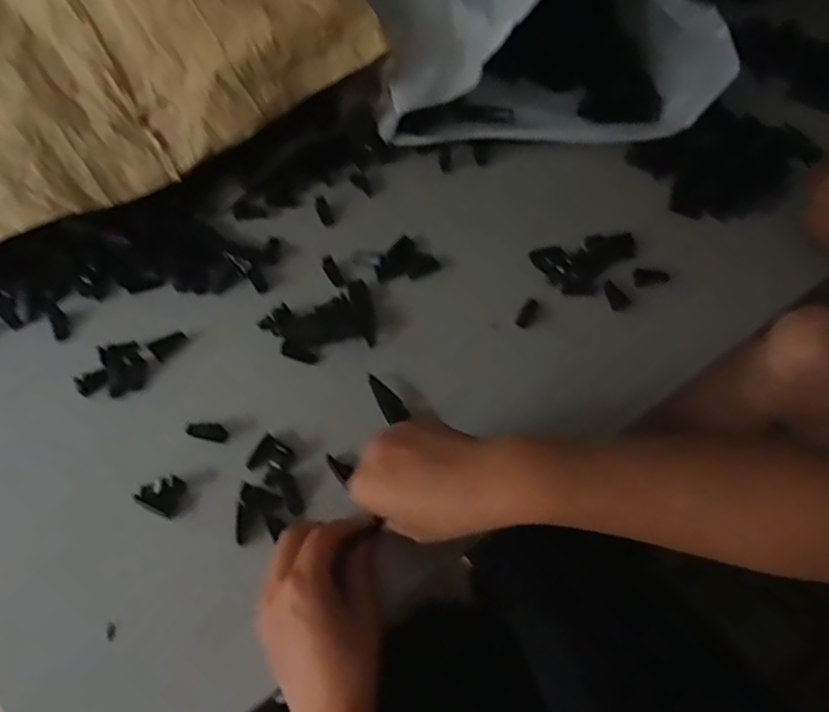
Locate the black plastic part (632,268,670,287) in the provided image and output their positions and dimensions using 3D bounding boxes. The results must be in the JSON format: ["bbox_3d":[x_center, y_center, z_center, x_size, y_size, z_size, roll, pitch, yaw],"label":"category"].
[{"bbox_3d":[0.216,-0.072,0.570,0.032,0.006,0.017,-3,58,-3],"label":"black plastic part"}]

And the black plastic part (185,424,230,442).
[{"bbox_3d":[-0.159,0.057,0.476,0.034,0.005,0.013,7,58,3],"label":"black plastic part"}]

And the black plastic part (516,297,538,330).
[{"bbox_3d":[0.100,-0.037,0.547,0.012,0.008,0.031,27,62,15],"label":"black plastic part"}]

